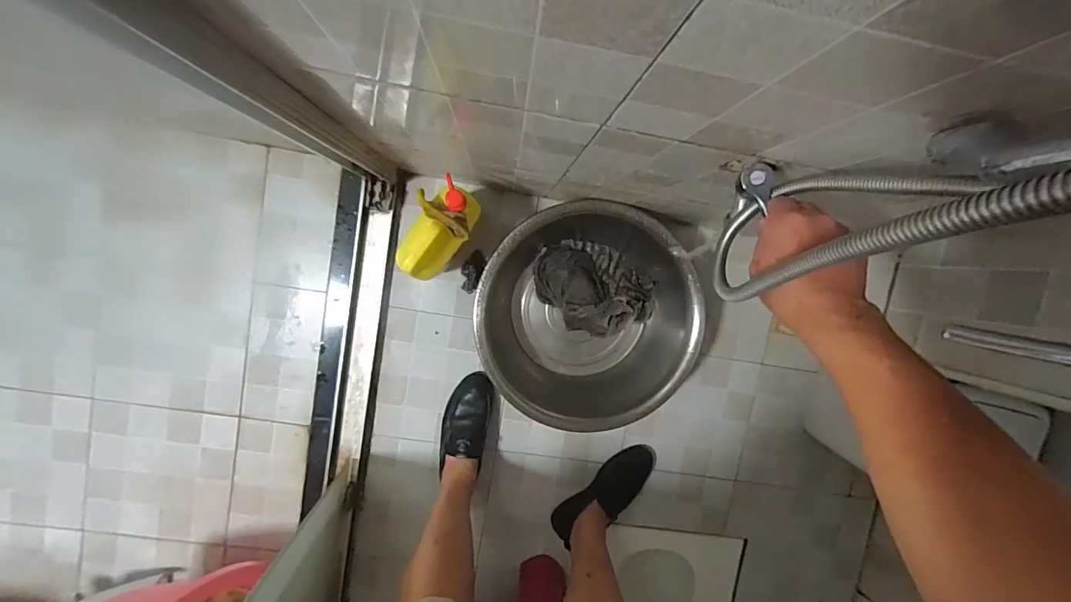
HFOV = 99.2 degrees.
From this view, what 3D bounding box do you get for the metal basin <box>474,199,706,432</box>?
[{"bbox_3d":[0.099,0.030,0.994,0.447,0.170,0.460,-27,99,-4],"label":"metal basin"}]

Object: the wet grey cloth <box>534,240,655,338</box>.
[{"bbox_3d":[0.134,-0.025,1.038,0.271,0.056,0.199,12,95,-9],"label":"wet grey cloth"}]

